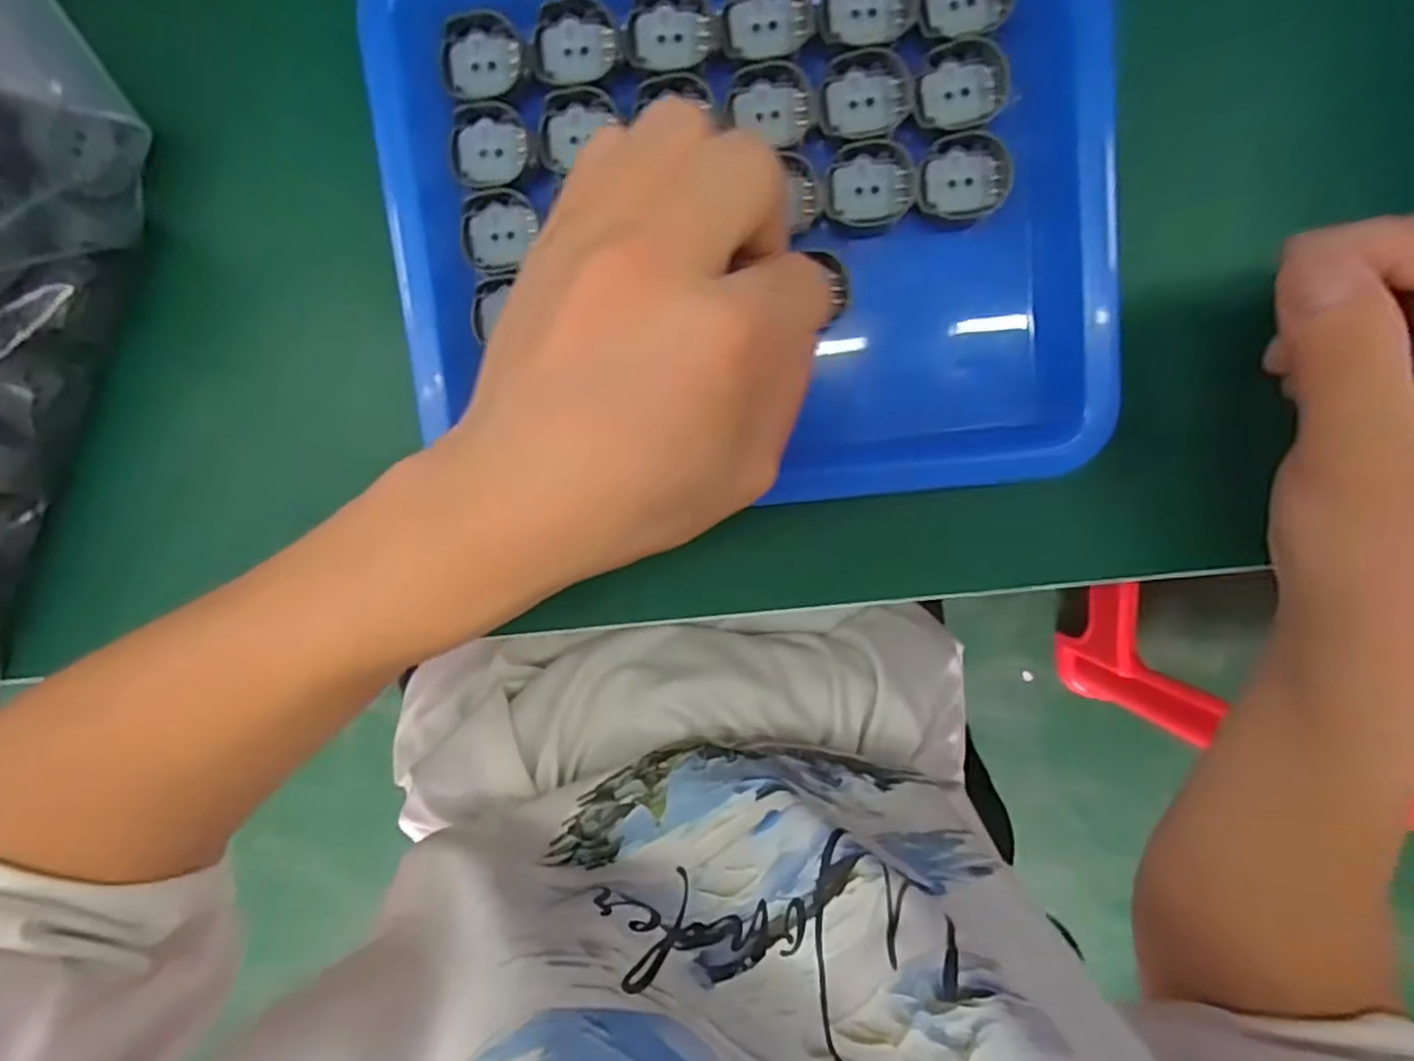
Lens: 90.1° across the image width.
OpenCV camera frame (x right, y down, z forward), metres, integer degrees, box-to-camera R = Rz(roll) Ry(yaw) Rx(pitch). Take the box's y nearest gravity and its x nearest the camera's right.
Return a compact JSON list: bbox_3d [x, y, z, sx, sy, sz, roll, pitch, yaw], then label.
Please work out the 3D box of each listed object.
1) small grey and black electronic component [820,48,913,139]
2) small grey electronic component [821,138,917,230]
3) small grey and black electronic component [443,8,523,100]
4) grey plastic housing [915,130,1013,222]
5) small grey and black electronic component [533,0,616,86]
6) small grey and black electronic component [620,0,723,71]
[{"bbox_3d":[0.050,-0.136,0.221,0.027,0.005,0.024,1,98,2],"label":"small grey and black electronic component"},{"bbox_3d":[0.052,-0.111,0.227,0.028,0.004,0.025,-4,97,3],"label":"small grey electronic component"},{"bbox_3d":[-0.070,-0.150,0.223,0.025,0.009,0.025,9,98,1],"label":"small grey and black electronic component"},{"bbox_3d":[0.082,-0.112,0.224,0.028,0.006,0.024,-11,97,4],"label":"grey plastic housing"},{"bbox_3d":[-0.041,-0.154,0.222,0.025,0.006,0.024,3,98,2],"label":"small grey and black electronic component"},{"bbox_3d":[-0.012,-0.158,0.220,0.030,0.004,0.023,-5,97,3],"label":"small grey and black electronic component"}]

